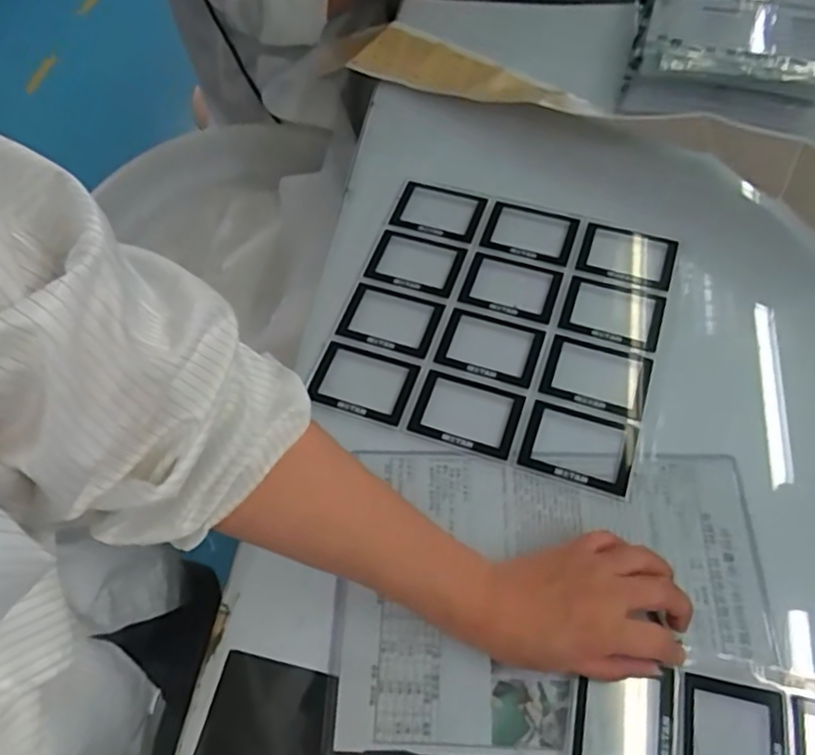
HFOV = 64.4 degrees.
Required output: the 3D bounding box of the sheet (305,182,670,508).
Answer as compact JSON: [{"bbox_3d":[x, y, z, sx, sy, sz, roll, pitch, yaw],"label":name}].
[{"bbox_3d":[0.083,-0.053,0.577,0.268,0.010,0.258,16,64,12],"label":"sheet"}]

